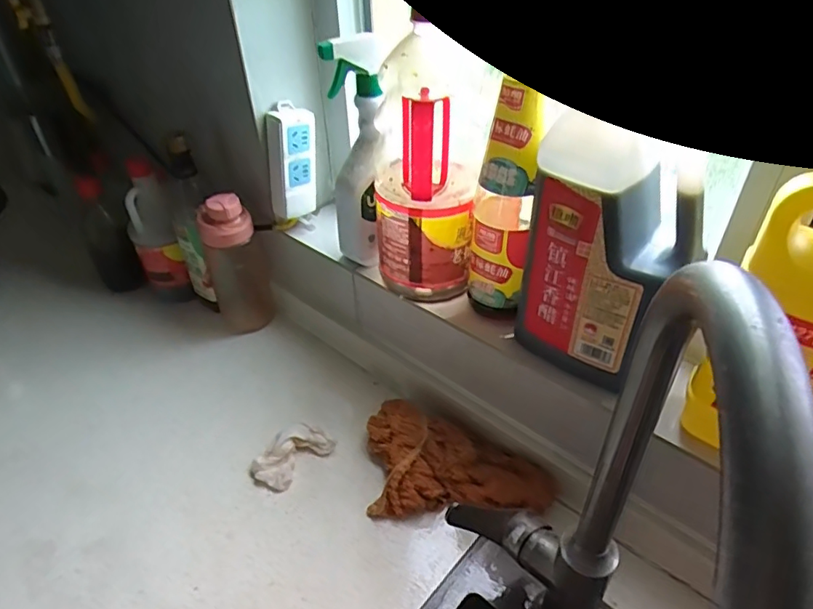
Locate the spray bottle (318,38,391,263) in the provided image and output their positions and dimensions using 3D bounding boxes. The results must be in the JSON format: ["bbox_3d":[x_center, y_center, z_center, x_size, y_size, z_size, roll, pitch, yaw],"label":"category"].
[{"bbox_3d":[-0.052,-0.154,0.582,0.072,0.236,0.062,1,40,4],"label":"spray bottle"}]

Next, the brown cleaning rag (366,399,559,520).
[{"bbox_3d":[0.052,0.164,0.580,0.200,0.045,0.132,2,40,5],"label":"brown cleaning rag"}]

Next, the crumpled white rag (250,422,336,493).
[{"bbox_3d":[-0.129,0.167,0.598,0.051,0.025,0.083,27,48,31],"label":"crumpled white rag"}]

